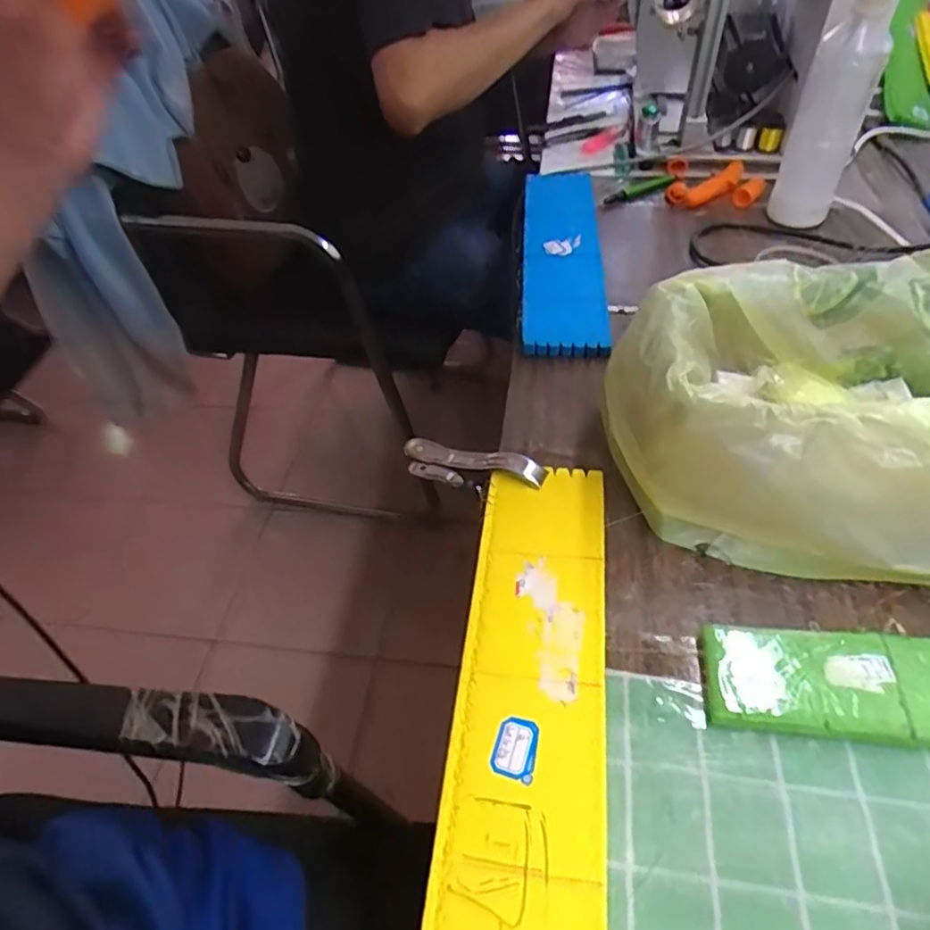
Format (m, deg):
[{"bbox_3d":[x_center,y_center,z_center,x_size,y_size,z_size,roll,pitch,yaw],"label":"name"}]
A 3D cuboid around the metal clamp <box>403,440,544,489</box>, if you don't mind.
[{"bbox_3d":[0.005,0.002,0.486,0.123,0.044,0.019,6,46,31],"label":"metal clamp"}]

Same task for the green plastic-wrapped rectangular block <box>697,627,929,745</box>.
[{"bbox_3d":[0.225,0.121,0.343,0.175,0.021,0.059,4,50,8],"label":"green plastic-wrapped rectangular block"}]

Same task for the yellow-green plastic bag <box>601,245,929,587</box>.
[{"bbox_3d":[0.262,-0.044,0.415,0.316,0.126,0.215,6,50,9],"label":"yellow-green plastic bag"}]

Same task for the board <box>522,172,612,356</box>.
[{"bbox_3d":[0.105,-0.231,0.666,0.082,0.022,0.332,2,48,4],"label":"board"}]

